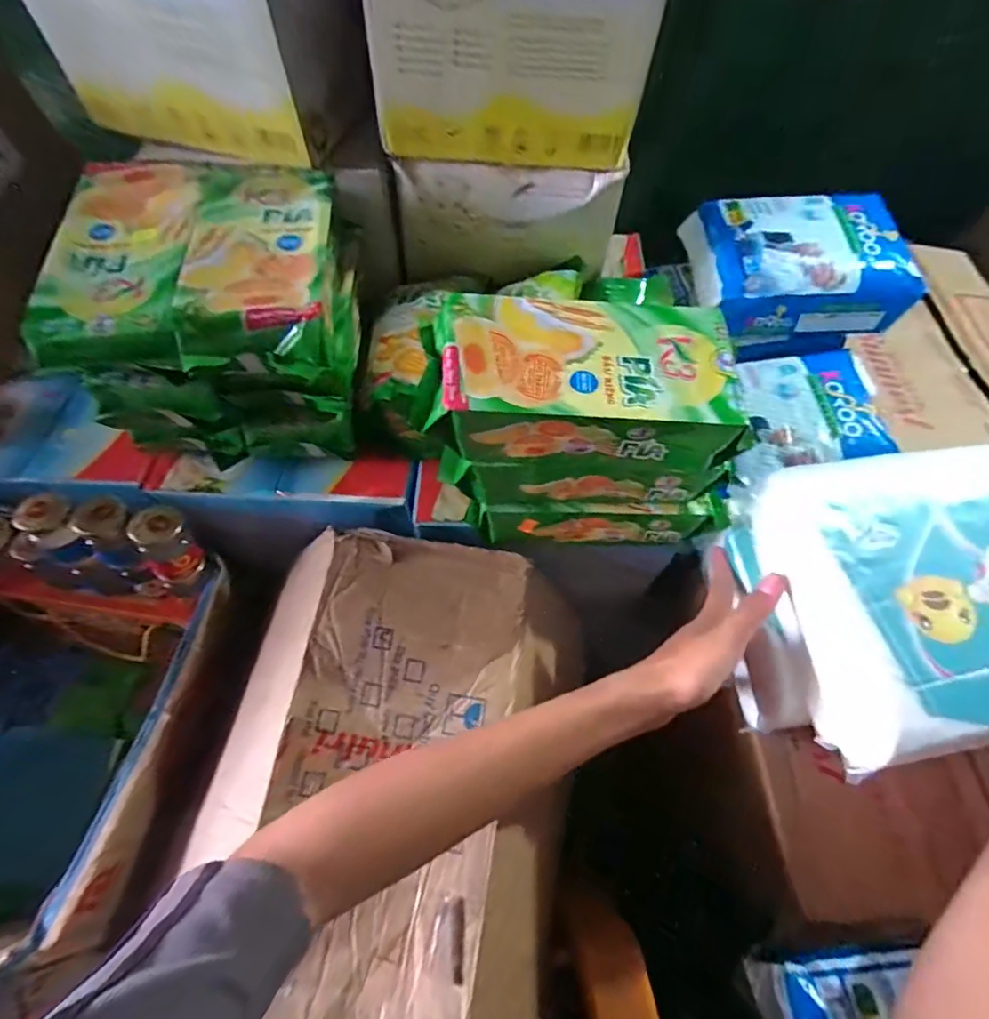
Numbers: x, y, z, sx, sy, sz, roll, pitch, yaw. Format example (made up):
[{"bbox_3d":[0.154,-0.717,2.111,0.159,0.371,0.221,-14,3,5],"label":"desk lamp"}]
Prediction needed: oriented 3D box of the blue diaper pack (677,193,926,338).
[{"bbox_3d":[0.355,-0.301,0.618,0.218,0.077,0.186,0,62,-1],"label":"blue diaper pack"}]

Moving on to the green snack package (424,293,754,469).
[{"bbox_3d":[0.065,-0.094,0.395,0.219,0.075,0.110,2,62,0],"label":"green snack package"}]

